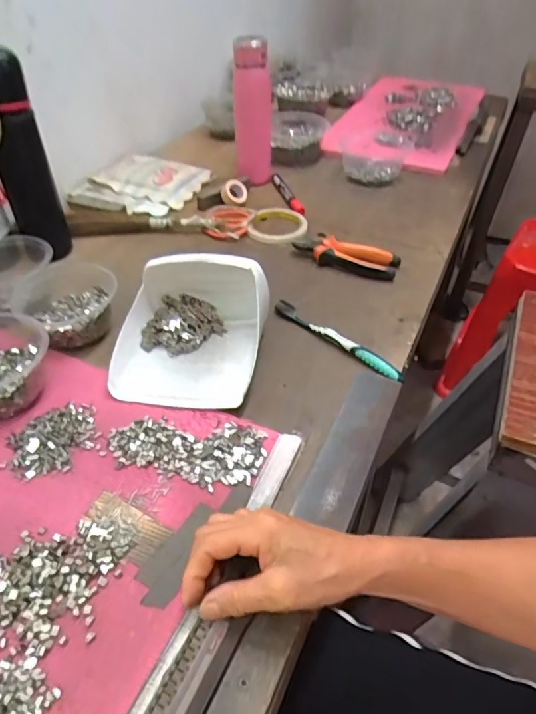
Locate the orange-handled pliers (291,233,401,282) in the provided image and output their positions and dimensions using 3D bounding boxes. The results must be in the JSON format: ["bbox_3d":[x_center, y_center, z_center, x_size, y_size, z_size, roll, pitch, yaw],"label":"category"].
[{"bbox_3d":[0.114,-0.151,0.729,0.151,0.028,0.064,23,47,22],"label":"orange-handled pliers"}]

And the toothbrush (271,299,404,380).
[{"bbox_3d":[0.080,-0.022,0.594,0.178,0.020,0.014,33,51,30],"label":"toothbrush"}]

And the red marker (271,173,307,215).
[{"bbox_3d":[0.034,-0.284,0.881,0.017,0.015,0.151,-12,44,-14],"label":"red marker"}]

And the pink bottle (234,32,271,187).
[{"bbox_3d":[-0.026,-0.413,0.859,0.065,0.206,0.052,1,42,0],"label":"pink bottle"}]

